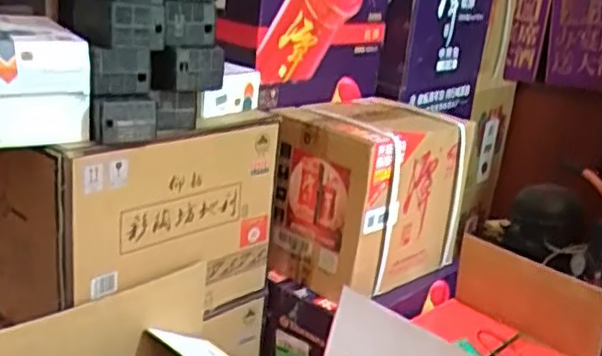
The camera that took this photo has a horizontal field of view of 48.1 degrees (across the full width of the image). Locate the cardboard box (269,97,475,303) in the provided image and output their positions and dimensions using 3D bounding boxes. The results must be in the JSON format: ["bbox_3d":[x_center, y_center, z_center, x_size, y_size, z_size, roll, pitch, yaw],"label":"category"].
[{"bbox_3d":[0.124,0.028,1.225,0.225,0.293,0.332,20,24,34],"label":"cardboard box"}]

